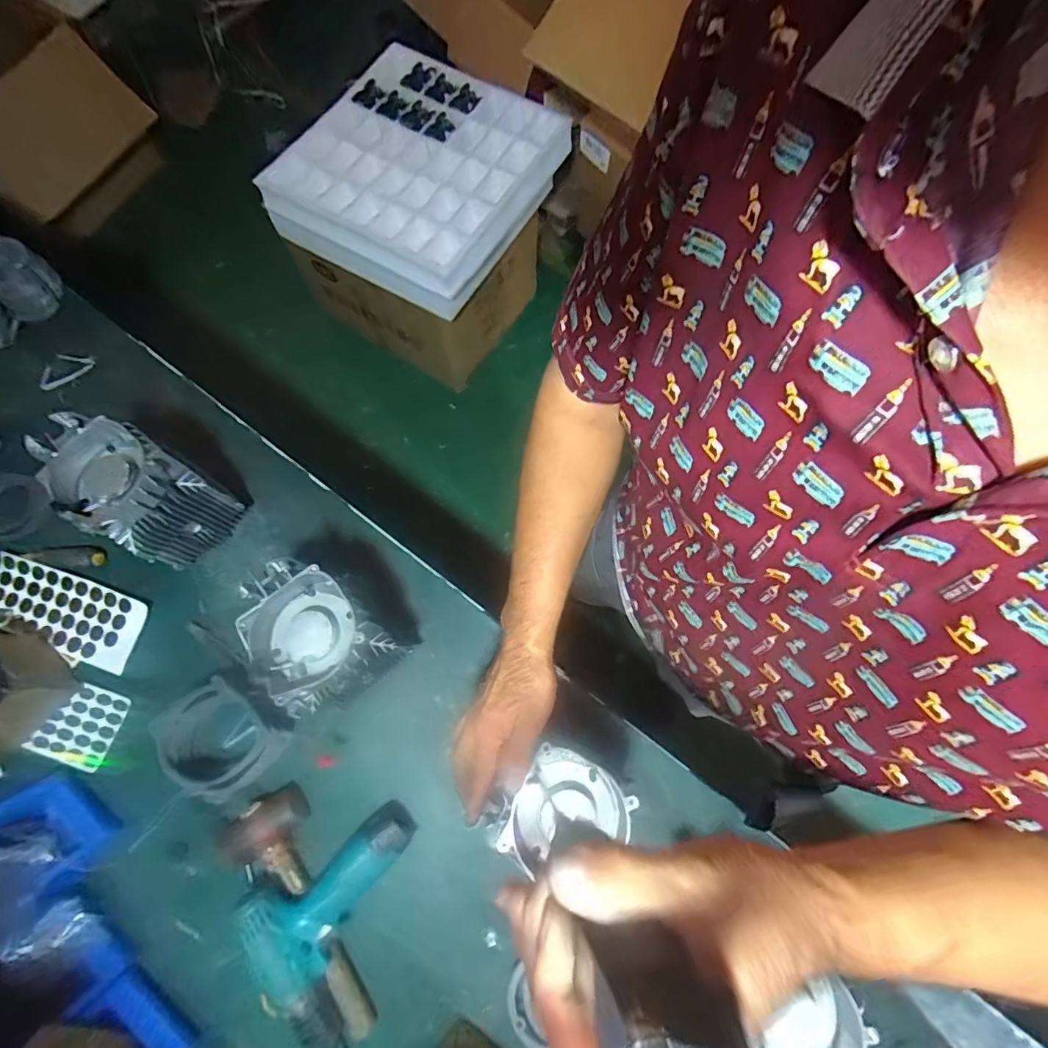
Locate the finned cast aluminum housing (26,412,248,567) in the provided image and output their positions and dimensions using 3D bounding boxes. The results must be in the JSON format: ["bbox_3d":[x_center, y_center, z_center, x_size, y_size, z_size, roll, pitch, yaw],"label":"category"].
[{"bbox_3d":[-0.488,-0.038,0.659,0.139,0.194,0.123,38,77,12],"label":"finned cast aluminum housing"}]

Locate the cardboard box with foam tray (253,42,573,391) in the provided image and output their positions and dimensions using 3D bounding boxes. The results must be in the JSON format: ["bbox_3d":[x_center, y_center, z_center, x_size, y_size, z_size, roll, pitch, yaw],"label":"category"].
[{"bbox_3d":[-0.252,-0.767,1.423,0.545,0.671,0.616,31,76,10],"label":"cardboard box with foam tray"}]

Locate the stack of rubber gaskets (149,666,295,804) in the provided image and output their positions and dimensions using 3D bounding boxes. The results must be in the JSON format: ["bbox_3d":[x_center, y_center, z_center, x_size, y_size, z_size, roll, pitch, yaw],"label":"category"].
[{"bbox_3d":[-0.379,0.267,0.635,0.130,0.061,0.127,41,78,12],"label":"stack of rubber gaskets"}]

